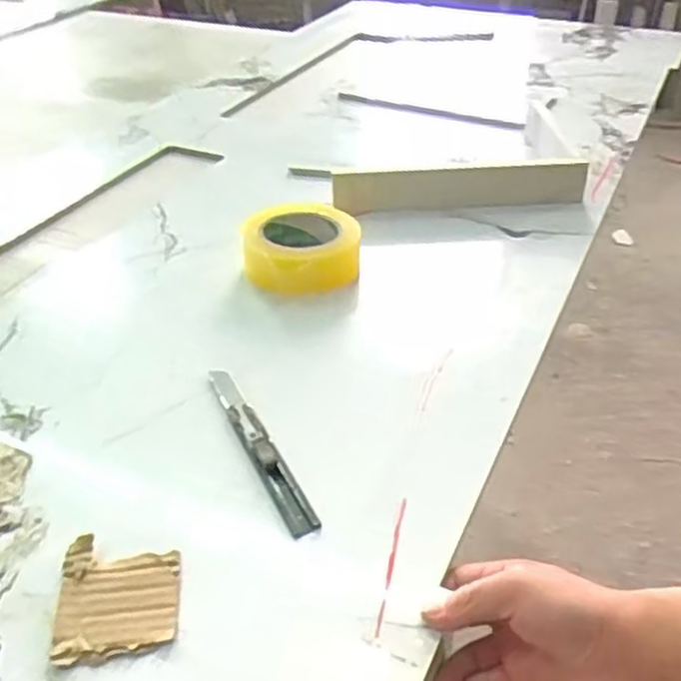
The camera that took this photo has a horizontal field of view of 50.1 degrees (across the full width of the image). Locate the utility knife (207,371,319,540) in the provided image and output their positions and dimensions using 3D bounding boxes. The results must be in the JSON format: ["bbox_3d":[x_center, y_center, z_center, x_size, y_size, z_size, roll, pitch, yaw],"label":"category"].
[{"bbox_3d":[-0.065,0.080,0.561,0.024,0.009,0.185,-18,40,-19],"label":"utility knife"}]

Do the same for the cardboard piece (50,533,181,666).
[{"bbox_3d":[-0.140,0.158,0.457,0.073,0.010,0.081,-7,38,-6],"label":"cardboard piece"}]

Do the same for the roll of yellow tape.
[{"bbox_3d":[-0.039,-0.090,0.742,0.114,0.056,0.114,0,38,3],"label":"roll of yellow tape"}]

